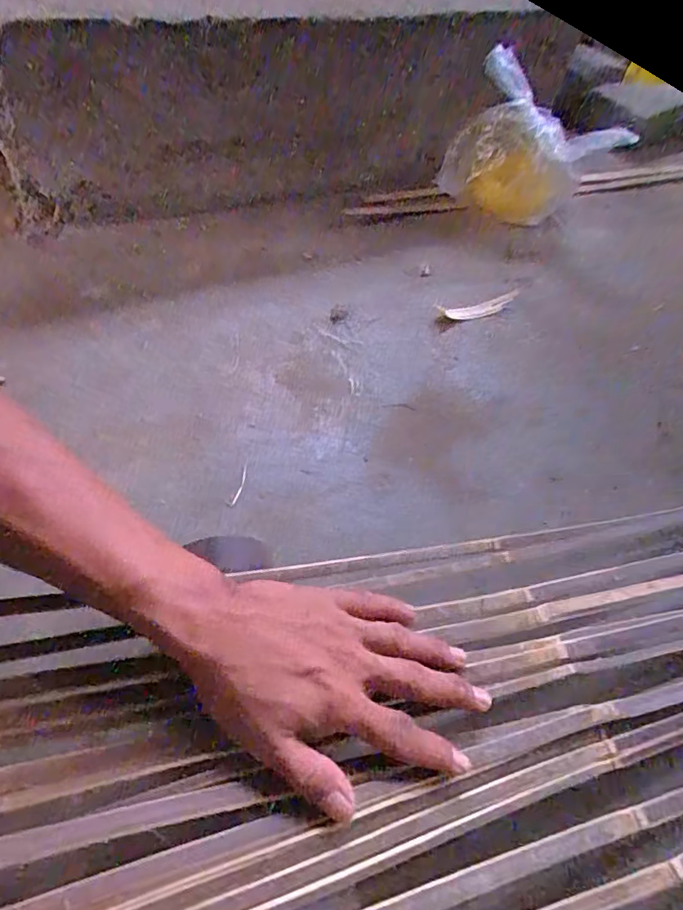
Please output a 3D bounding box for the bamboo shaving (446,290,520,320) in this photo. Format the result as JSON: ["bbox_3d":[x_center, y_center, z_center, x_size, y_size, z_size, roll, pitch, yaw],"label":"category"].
[{"bbox_3d":[0.170,-0.174,0.637,0.100,0.011,0.022,-17,58,-16],"label":"bamboo shaving"}]

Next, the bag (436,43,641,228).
[{"bbox_3d":[0.248,-0.404,0.705,0.207,0.161,0.110,16,55,7],"label":"bag"}]

